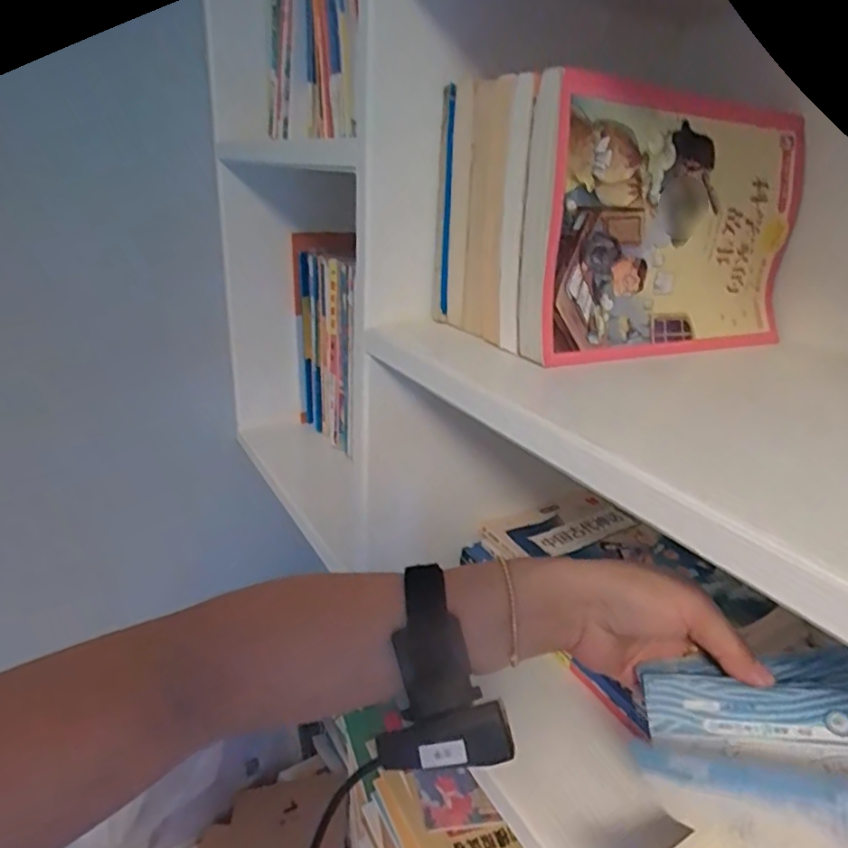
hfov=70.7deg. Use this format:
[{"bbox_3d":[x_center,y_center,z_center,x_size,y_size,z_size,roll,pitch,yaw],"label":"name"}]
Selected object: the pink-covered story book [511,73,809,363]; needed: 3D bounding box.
[{"bbox_3d":[0.179,-0.136,0.423,0.239,0.164,0.049,-10,26,-27],"label":"pink-covered story book"}]

